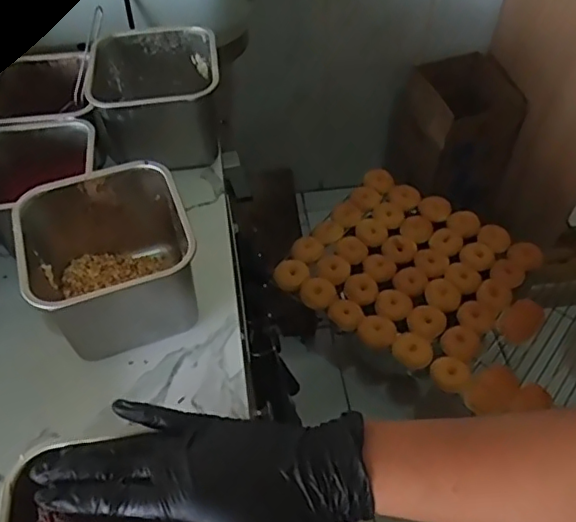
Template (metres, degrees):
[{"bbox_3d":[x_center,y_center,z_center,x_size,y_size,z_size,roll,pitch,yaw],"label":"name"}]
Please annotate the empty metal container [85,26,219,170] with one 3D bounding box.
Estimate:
[{"bbox_3d":[-0.145,-0.183,0.671,0.138,0.100,0.139,-9,52,-5],"label":"empty metal container"}]

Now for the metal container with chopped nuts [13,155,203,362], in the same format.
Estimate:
[{"bbox_3d":[-0.154,0.005,0.529,0.133,0.113,0.127,-17,53,-12],"label":"metal container with chopped nuts"}]

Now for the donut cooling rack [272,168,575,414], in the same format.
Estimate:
[{"bbox_3d":[0.309,0.049,1.224,0.571,0.065,0.422,33,60,25],"label":"donut cooling rack"}]

